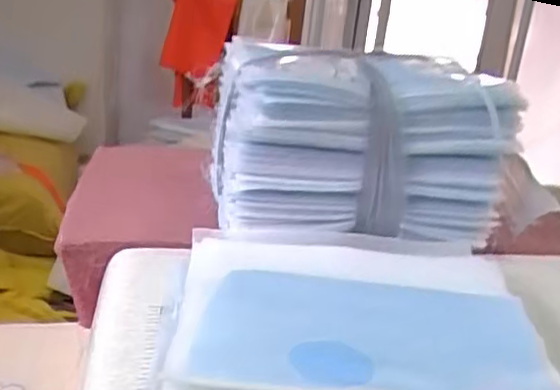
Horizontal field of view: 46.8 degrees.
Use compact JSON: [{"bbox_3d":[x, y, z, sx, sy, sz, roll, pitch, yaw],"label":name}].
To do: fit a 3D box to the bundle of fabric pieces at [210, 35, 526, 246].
[{"bbox_3d":[0.067,-0.041,0.578,0.240,0.163,0.132,2,22,-9],"label":"bundle of fabric pieces"}]

